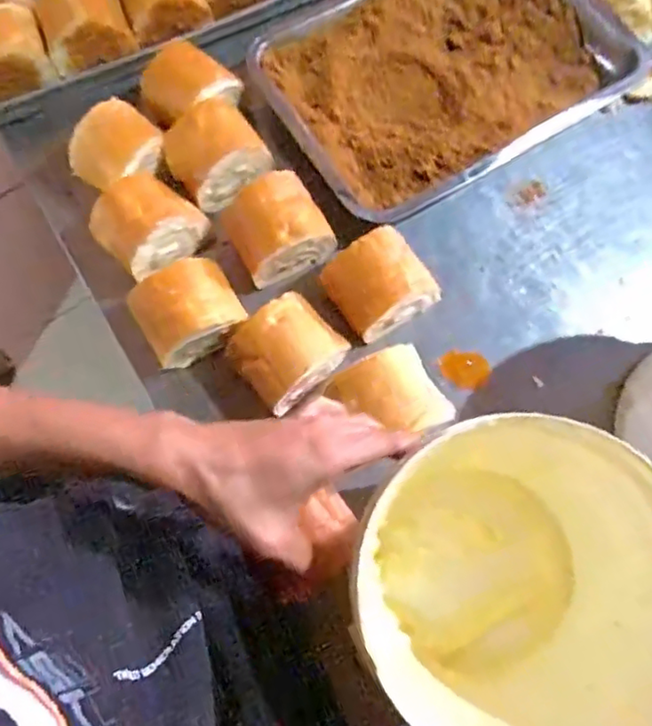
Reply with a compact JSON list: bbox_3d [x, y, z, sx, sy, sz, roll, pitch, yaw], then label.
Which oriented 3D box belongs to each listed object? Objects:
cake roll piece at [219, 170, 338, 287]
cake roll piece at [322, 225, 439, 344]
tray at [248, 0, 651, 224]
[{"bbox_3d":[-0.049,-0.128,0.568,0.086,0.065,0.082,-30,77,-6],"label":"cake roll piece"},{"bbox_3d":[0.048,-0.069,0.554,0.086,0.073,0.075,-29,77,-6],"label":"cake roll piece"},{"bbox_3d":[0.124,-0.312,0.618,0.369,0.039,0.263,-32,74,-7],"label":"tray"}]

